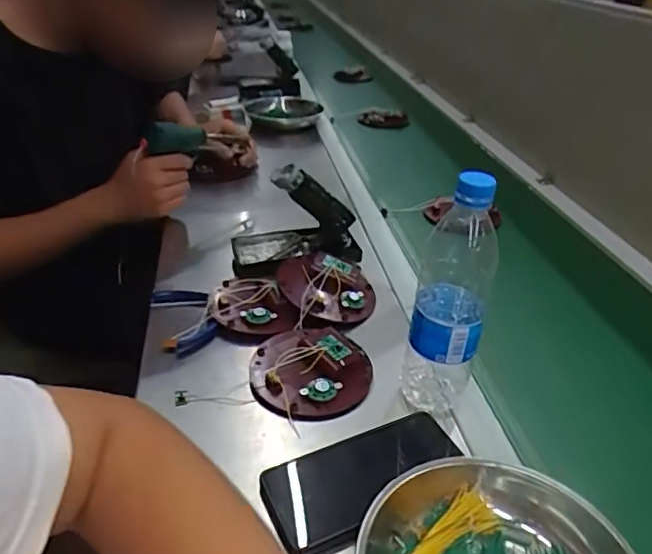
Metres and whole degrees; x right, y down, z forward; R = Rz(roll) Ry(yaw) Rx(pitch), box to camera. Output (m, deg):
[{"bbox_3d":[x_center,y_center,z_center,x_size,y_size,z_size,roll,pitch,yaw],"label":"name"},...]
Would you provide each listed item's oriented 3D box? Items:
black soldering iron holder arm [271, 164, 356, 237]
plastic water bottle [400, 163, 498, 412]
[{"bbox_3d":[-0.012,-0.096,0.722,0.042,0.127,0.034,-47,42,4],"label":"black soldering iron holder arm"},{"bbox_3d":[0.110,0.018,0.494,0.059,0.226,0.056,10,33,12],"label":"plastic water bottle"}]

